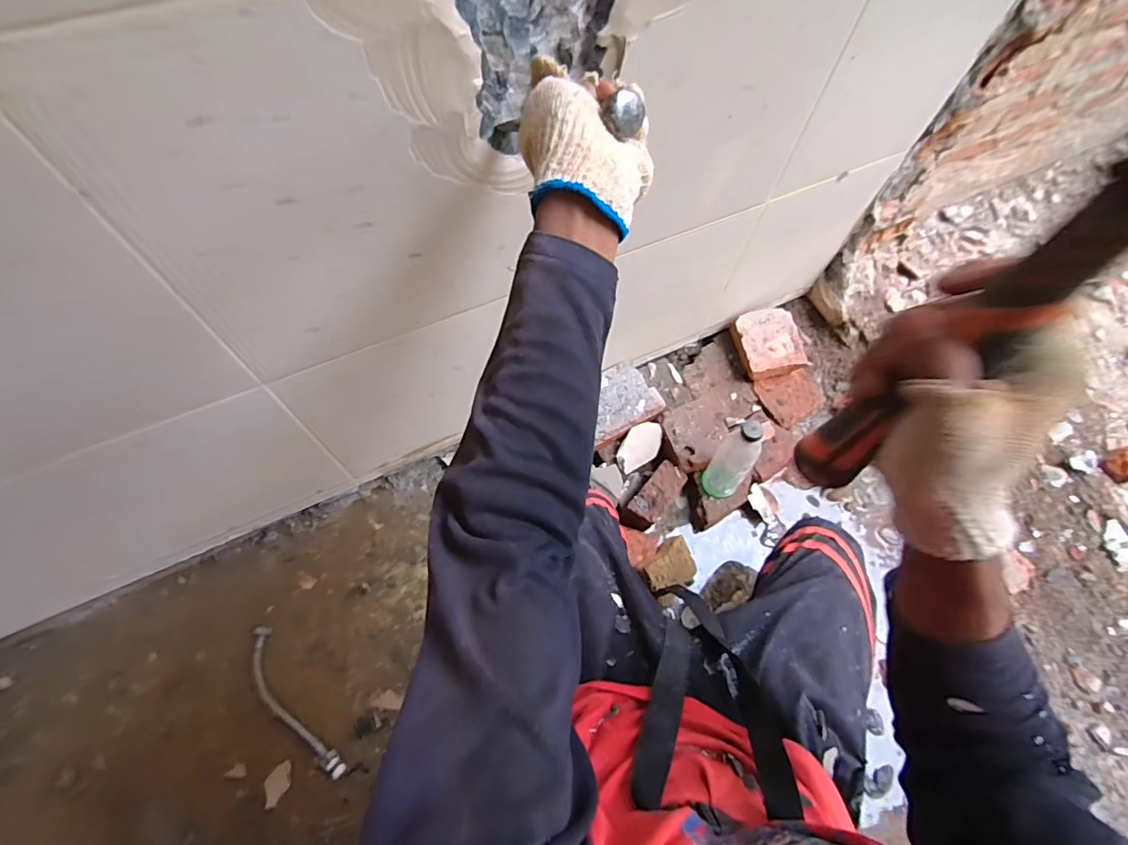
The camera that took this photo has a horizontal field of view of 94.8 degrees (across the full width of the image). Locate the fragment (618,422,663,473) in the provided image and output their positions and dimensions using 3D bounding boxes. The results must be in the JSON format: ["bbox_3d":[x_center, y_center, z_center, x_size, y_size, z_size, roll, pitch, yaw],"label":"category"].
[{"bbox_3d":[0.128,0.042,0.888,0.055,0.015,0.094,26,80,24],"label":"fragment"}]

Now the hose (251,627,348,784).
[{"bbox_3d":[-0.400,0.412,0.754,0.050,0.020,0.244,-35,72,-18],"label":"hose"}]

